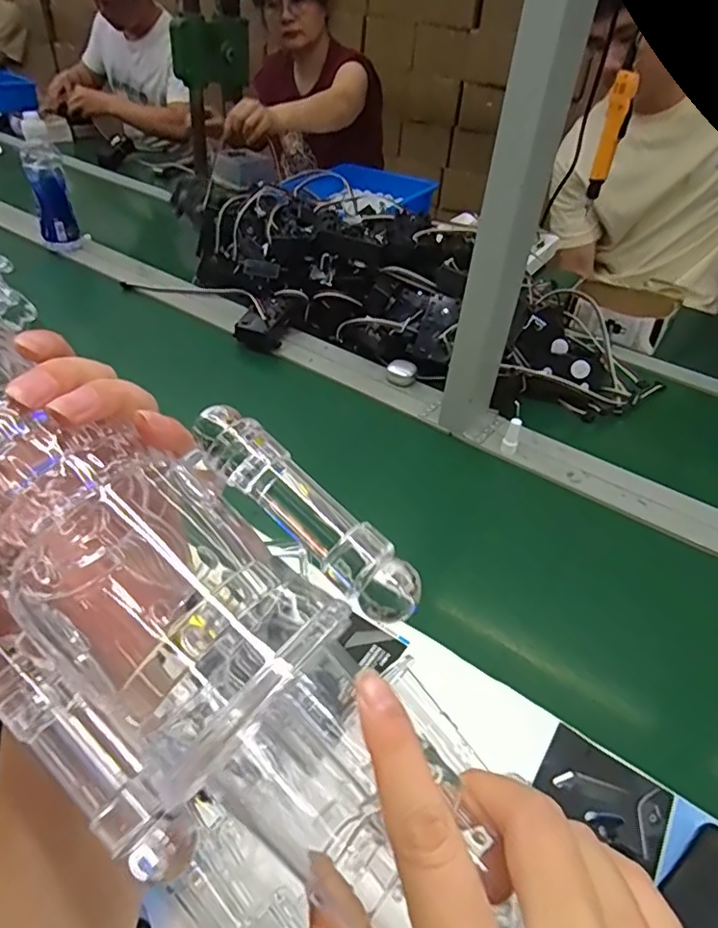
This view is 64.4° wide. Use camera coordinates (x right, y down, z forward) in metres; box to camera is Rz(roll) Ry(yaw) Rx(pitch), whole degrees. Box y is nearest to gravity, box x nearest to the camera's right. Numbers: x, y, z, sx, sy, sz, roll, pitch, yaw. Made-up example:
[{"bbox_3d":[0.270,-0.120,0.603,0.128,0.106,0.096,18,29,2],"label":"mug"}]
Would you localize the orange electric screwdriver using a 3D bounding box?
[{"bbox_3d":[0.444,-0.575,1.012,0.046,0.193,0.032,16,42,12],"label":"orange electric screwdriver"}]

